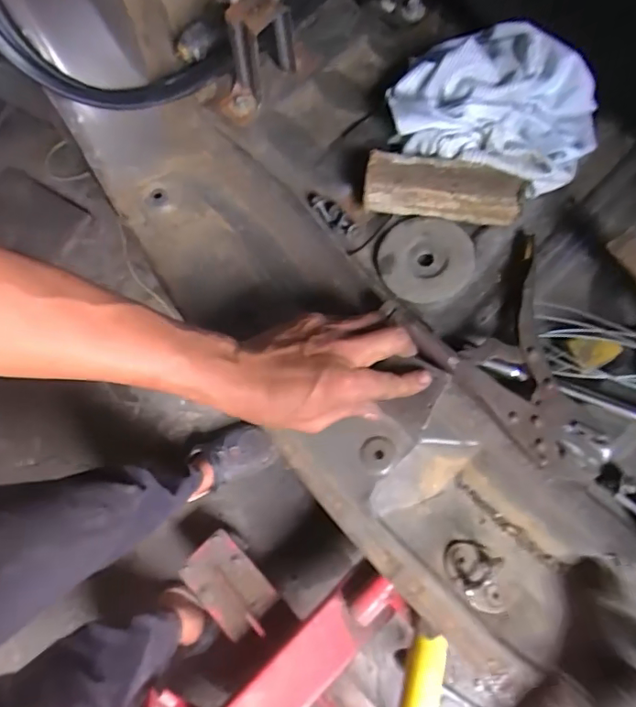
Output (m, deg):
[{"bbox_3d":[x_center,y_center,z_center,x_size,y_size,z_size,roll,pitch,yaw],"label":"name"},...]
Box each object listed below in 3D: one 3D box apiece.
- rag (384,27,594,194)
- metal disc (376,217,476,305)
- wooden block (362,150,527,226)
[{"bbox_3d":[0.178,-0.255,0.529,0.200,0.063,0.178,18,75,10],"label":"rag"},{"bbox_3d":[0.103,-0.092,0.503,0.087,0.016,0.087,-1,73,4],"label":"metal disc"},{"bbox_3d":[0.120,-0.157,0.509,0.148,0.045,0.046,8,72,5],"label":"wooden block"}]

